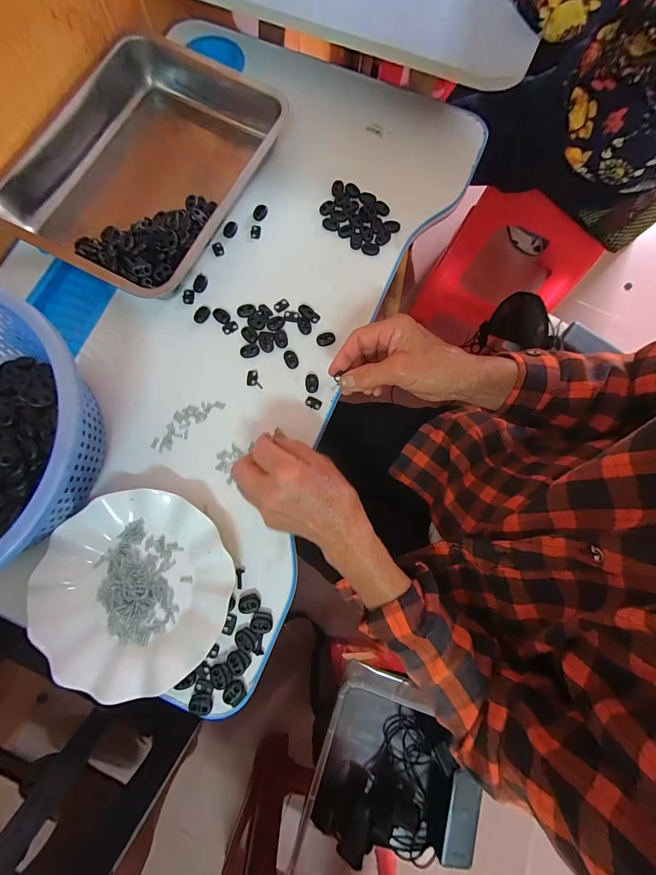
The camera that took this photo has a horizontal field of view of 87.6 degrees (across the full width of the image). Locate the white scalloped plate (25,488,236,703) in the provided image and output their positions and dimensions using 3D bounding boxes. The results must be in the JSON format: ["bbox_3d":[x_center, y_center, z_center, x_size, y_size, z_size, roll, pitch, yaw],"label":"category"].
[{"bbox_3d":[-0.186,0.145,0.330,0.176,0.020,0.177,0,78,-1],"label":"white scalloped plate"}]

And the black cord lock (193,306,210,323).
[{"bbox_3d":[-0.147,-0.144,0.399,0.017,0.004,0.021,30,79,5],"label":"black cord lock"}]

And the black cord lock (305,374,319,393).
[{"bbox_3d":[-0.018,-0.062,0.385,0.015,0.004,0.022,-2,78,-2],"label":"black cord lock"}]

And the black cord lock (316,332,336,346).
[{"bbox_3d":[-0.002,-0.114,0.394,0.022,0.004,0.017,-21,79,-6],"label":"black cord lock"}]

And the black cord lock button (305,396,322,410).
[{"bbox_3d":[-0.016,-0.039,0.380,0.018,0.004,0.013,28,79,5],"label":"black cord lock button"}]

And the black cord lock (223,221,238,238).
[{"bbox_3d":[-0.120,-0.256,0.421,0.014,0.004,0.023,17,78,2],"label":"black cord lock"}]

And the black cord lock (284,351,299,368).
[{"bbox_3d":[-0.042,-0.089,0.389,0.015,0.004,0.022,-24,79,-6],"label":"black cord lock"}]

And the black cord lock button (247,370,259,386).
[{"bbox_3d":[-0.085,-0.067,0.384,0.011,0.004,0.018,6,78,0],"label":"black cord lock button"}]

